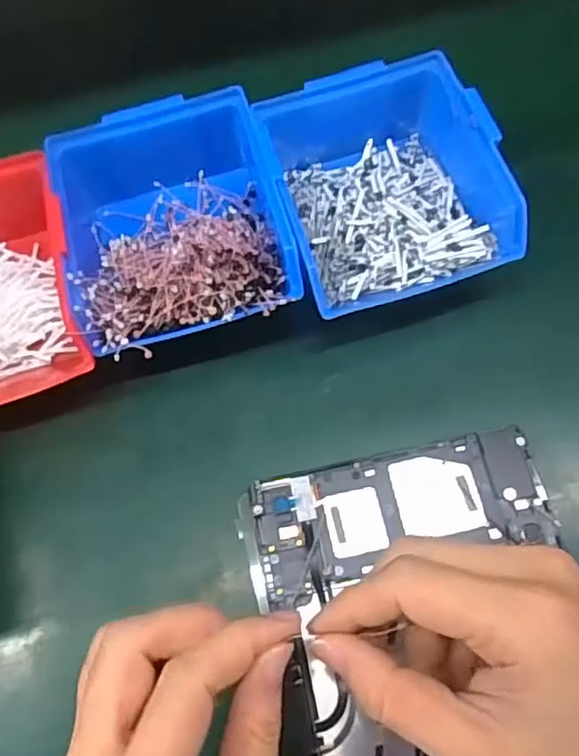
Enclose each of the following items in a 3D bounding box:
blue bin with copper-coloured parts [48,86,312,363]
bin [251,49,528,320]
[{"bbox_3d":[-0.065,-0.086,0.372,0.120,0.065,0.140,-15,69,-3],"label":"blue bin with copper-coloured parts"},{"bbox_3d":[0.052,-0.116,0.378,0.123,0.068,0.150,-16,69,-3],"label":"bin"}]

